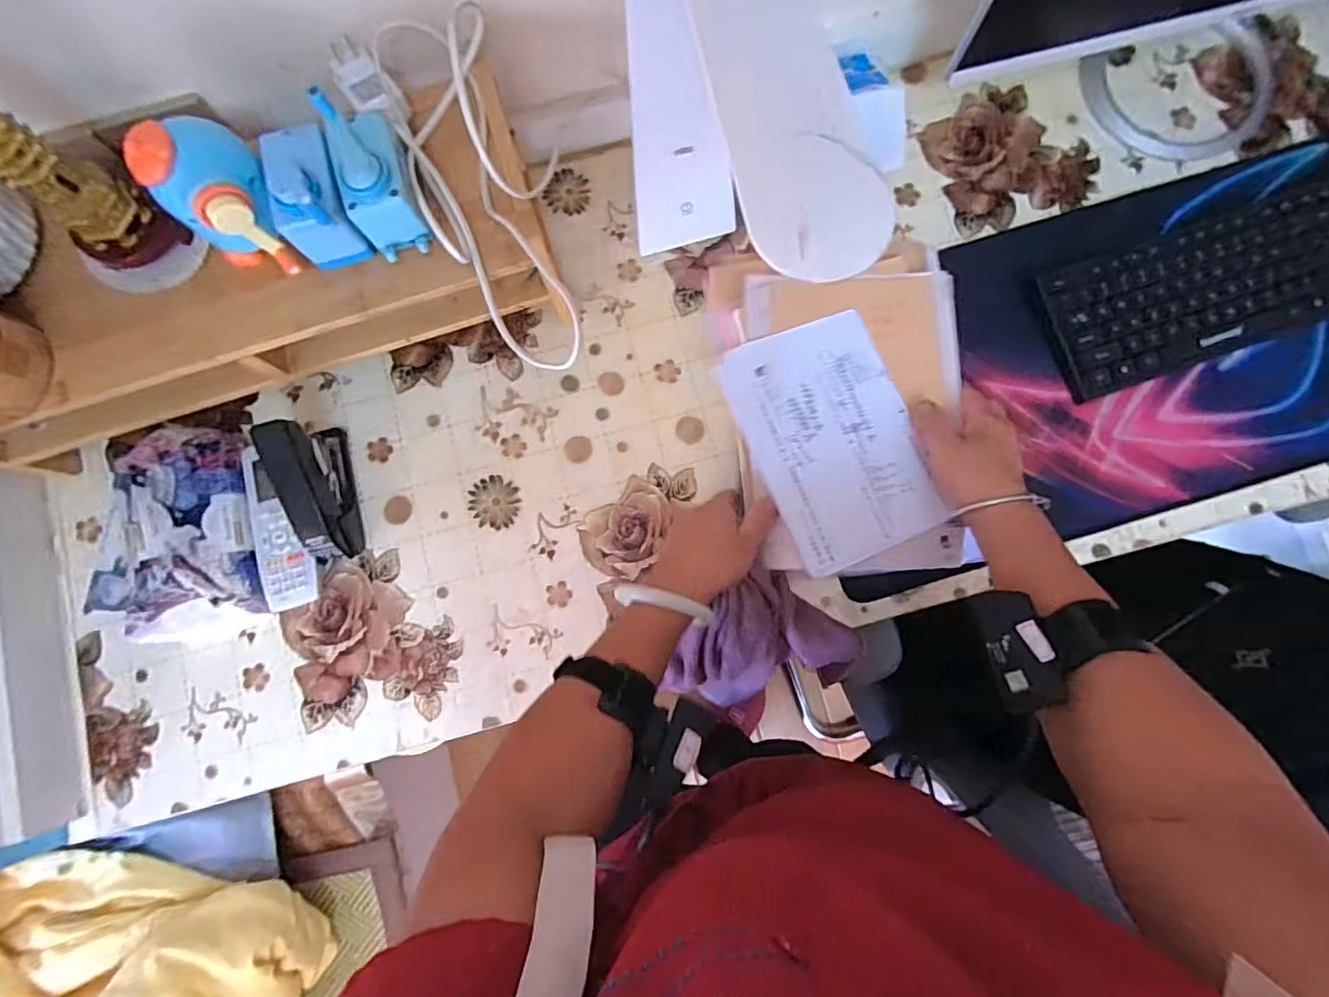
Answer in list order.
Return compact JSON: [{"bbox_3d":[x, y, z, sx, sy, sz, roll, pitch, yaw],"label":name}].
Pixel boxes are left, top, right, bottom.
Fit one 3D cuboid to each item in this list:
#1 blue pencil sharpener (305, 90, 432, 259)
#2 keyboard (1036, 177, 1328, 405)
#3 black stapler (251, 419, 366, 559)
[{"bbox_3d":[-0.213,-0.234,0.435,0.050,0.075,0.085,-21,83,-1],"label":"blue pencil sharpener"},{"bbox_3d":[0.578,-0.222,0.560,0.446,0.032,0.123,-20,82,-2],"label":"keyboard"},{"bbox_3d":[-0.313,-0.010,0.522,0.038,0.088,0.126,-14,82,-1],"label":"black stapler"}]

